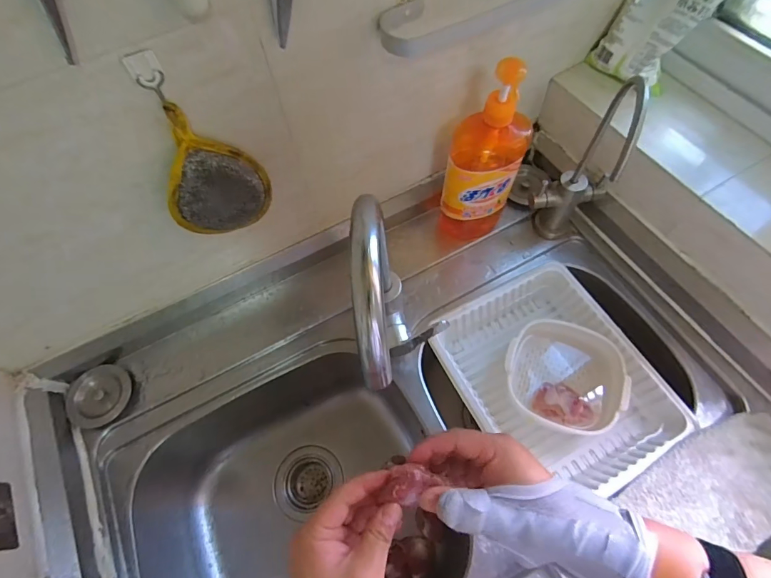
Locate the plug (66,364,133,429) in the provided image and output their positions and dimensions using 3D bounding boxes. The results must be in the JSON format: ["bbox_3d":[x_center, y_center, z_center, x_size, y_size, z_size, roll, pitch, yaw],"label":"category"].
[{"bbox_3d":[-0.395,0.147,0.561,0.079,0.020,0.080,-1,63,2],"label":"plug"}]

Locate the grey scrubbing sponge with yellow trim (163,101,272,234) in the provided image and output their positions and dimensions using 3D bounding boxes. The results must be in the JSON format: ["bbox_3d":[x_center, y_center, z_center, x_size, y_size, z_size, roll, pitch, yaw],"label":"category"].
[{"bbox_3d":[-0.182,-0.115,0.424,0.100,0.143,0.030,-27,65,-11],"label":"grey scrubbing sponge with yellow trim"}]

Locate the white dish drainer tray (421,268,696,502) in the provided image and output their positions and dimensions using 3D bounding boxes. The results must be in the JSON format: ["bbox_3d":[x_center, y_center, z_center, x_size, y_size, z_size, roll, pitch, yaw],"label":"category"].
[{"bbox_3d":[0.241,0.138,0.604,0.247,0.091,0.288,-29,65,-12],"label":"white dish drainer tray"}]

